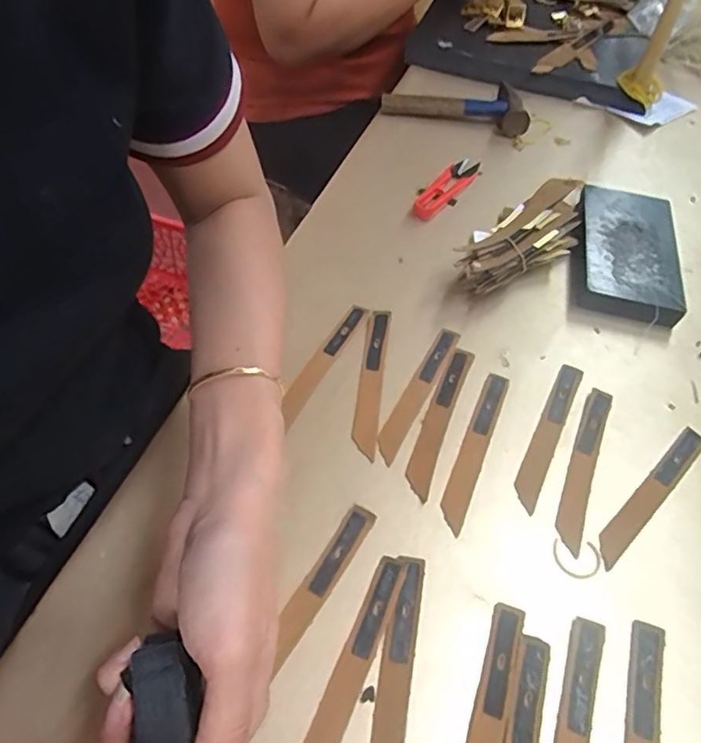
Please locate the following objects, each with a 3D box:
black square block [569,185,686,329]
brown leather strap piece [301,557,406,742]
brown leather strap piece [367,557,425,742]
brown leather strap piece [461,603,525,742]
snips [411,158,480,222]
[{"bbox_3d":[0.244,-0.108,0.517,0.084,0.023,0.162,12,52,6],"label":"black square block"},{"bbox_3d":[0.001,0.158,0.301,0.020,0.004,0.126,22,54,13],"label":"brown leather strap piece"},{"bbox_3d":[0.023,0.159,0.300,0.018,0.004,0.124,10,52,5],"label":"brown leather strap piece"},{"bbox_3d":[0.067,0.179,0.288,0.018,0.004,0.125,18,53,10],"label":"brown leather strap piece"},{"bbox_3d":[0.098,-0.185,0.574,0.027,0.013,0.115,31,56,19],"label":"snips"}]

